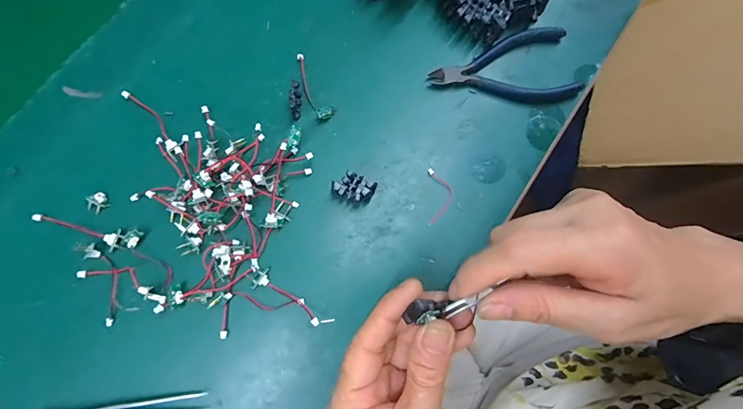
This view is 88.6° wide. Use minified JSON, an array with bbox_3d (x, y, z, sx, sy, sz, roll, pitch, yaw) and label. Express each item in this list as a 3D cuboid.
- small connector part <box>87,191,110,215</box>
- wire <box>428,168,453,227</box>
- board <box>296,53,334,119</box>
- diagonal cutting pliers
[{"bbox_3d":[-0.196,-0.001,0.272,0.013,0.004,0.014,1,78,-3],"label":"small connector part"},{"bbox_3d":[0.052,-0.005,0.284,0.019,0.006,0.042,1,78,-3],"label":"wire"},{"bbox_3d":[-0.047,-0.092,0.298,0.013,0.005,0.059,-27,81,-8],"label":"board"},{"bbox_3d":[0.108,-0.103,0.305,0.115,0.012,0.060,-16,80,-6],"label":"diagonal cutting pliers"}]

